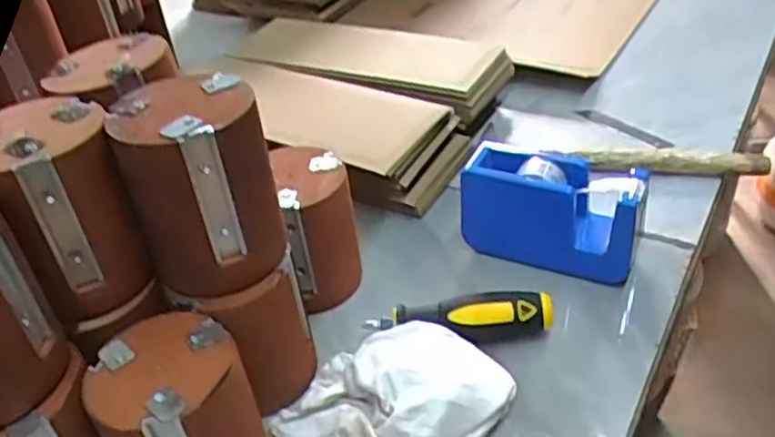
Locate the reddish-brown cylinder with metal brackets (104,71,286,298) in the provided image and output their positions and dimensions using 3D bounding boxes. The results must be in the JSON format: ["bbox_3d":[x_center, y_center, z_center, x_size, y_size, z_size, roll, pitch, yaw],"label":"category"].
[{"bbox_3d":[-0.105,-0.021,0.400,0.081,0.099,0.080,-18,40,-15],"label":"reddish-brown cylinder with metal brackets"}]

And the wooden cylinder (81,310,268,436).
[{"bbox_3d":[-0.113,0.117,0.394,0.076,0.100,0.078,-3,38,3],"label":"wooden cylinder"}]

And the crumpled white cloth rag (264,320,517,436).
[{"bbox_3d":[0.006,0.107,0.435,0.117,0.042,0.120,25,47,33],"label":"crumpled white cloth rag"}]

